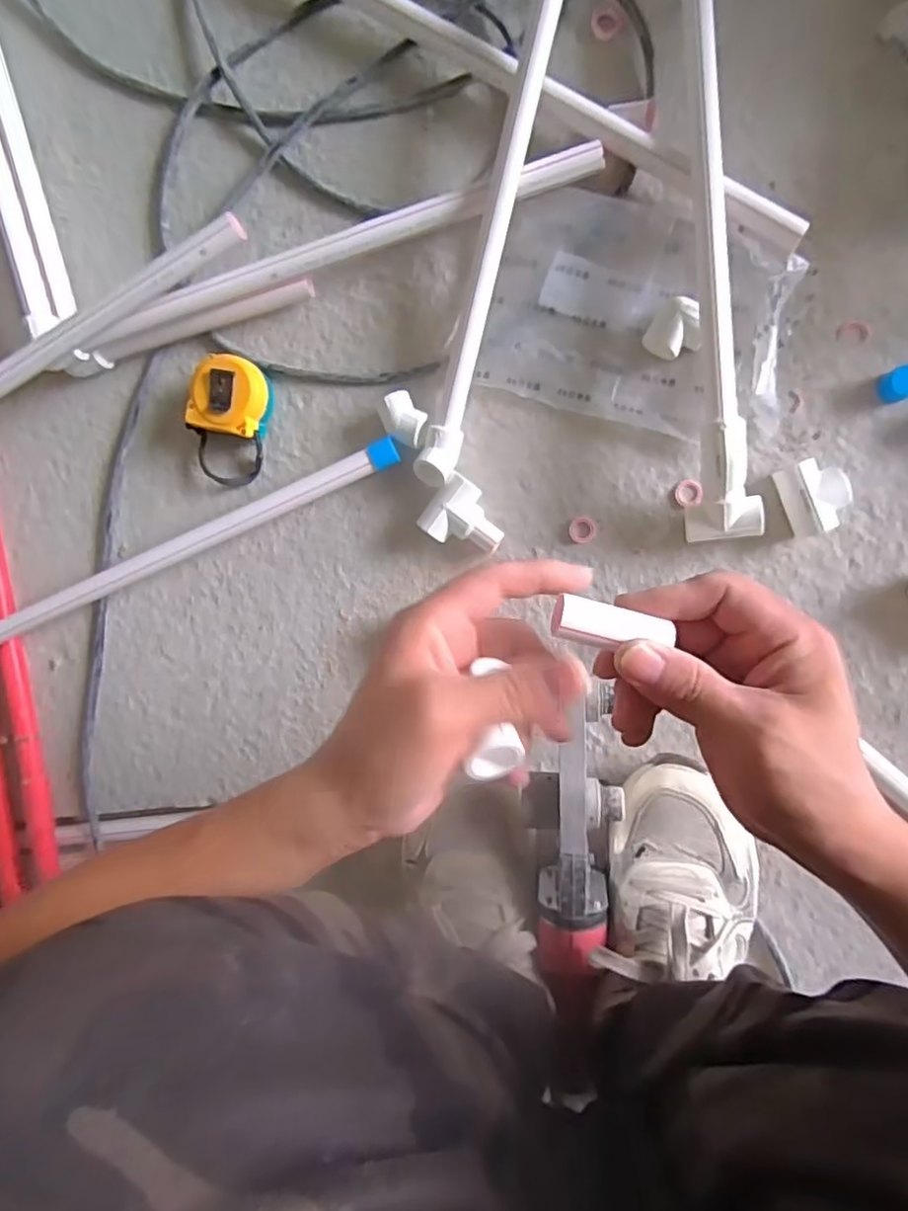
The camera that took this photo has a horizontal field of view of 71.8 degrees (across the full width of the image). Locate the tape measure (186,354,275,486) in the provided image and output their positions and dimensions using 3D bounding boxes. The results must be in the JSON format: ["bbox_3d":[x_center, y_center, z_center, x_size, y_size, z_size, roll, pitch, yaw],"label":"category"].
[{"bbox_3d":[-0.194,-0.158,0.538,0.059,0.042,0.103,14,96,7],"label":"tape measure"}]

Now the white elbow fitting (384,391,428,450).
[{"bbox_3d":[-0.039,-0.152,0.515,0.030,0.023,0.044,-42,87,9],"label":"white elbow fitting"}]

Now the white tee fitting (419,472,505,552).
[{"bbox_3d":[0.010,-0.068,0.514,0.063,0.027,0.053,40,98,4],"label":"white tee fitting"}]

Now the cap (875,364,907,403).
[{"bbox_3d":[0.326,-0.162,0.458,0.023,0.022,0.022,1,94,9],"label":"cap"}]

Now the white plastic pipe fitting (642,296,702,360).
[{"bbox_3d":[0.164,-0.207,0.474,0.039,0.031,0.038,1,94,9],"label":"white plastic pipe fitting"}]

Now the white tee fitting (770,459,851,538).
[{"bbox_3d":[0.268,-0.081,0.469,0.043,0.030,0.052,-18,91,9],"label":"white tee fitting"}]

